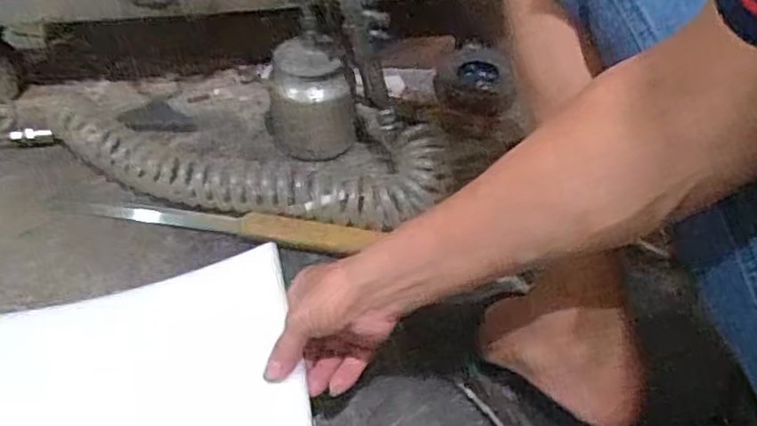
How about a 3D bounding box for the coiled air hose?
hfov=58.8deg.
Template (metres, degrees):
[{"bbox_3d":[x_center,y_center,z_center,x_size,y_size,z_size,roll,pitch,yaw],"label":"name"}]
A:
[{"bbox_3d":[-0.161,-0.067,0.775,0.477,0.066,0.173,1,47,1],"label":"coiled air hose"}]

